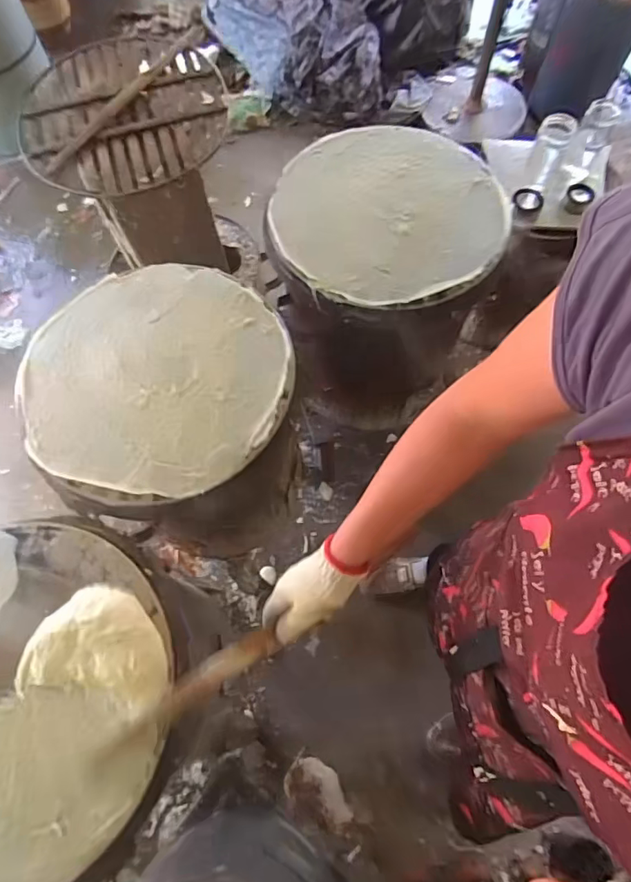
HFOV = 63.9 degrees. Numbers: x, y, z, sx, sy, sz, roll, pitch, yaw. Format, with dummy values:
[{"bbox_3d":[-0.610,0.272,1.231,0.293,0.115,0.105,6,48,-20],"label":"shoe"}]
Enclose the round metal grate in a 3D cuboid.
[{"bbox_3d":[-0.352,-0.601,0.922,0.369,0.043,0.369,0,75,1],"label":"round metal grate"}]

